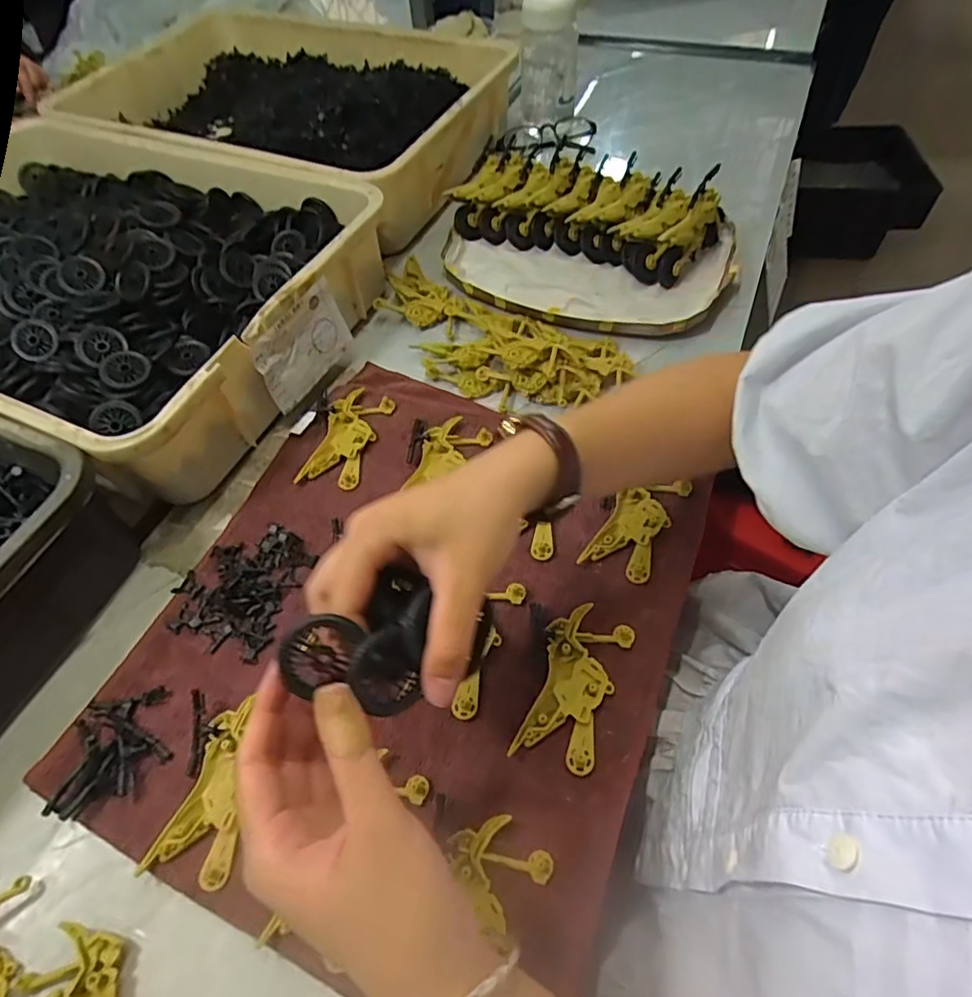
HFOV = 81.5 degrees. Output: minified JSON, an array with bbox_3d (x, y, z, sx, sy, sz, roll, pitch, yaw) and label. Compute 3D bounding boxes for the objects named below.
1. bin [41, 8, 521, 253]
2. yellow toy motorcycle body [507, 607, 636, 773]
[{"bbox_3d":[-0.246,-0.503,0.734,0.515,0.097,0.337,24,61,16],"label":"bin"},{"bbox_3d":[0.057,0.119,0.361,0.049,0.008,0.098,20,60,14],"label":"yellow toy motorcycle body"}]

